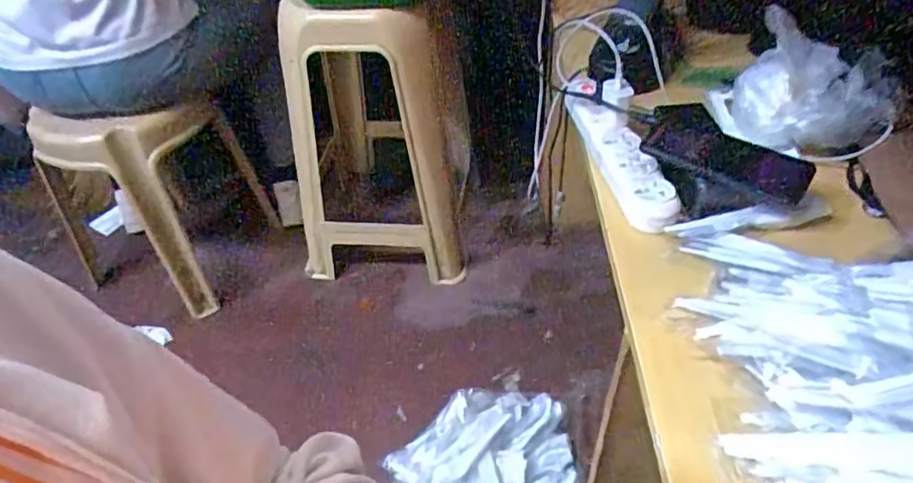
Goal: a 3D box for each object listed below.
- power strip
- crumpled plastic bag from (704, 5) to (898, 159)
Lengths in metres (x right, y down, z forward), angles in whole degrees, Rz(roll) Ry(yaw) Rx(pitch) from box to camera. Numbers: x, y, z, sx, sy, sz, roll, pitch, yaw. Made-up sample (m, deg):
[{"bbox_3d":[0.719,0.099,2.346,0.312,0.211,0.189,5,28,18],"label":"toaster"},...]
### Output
[{"bbox_3d":[0.177,-0.114,0.673,0.053,0.040,0.259,-9,44,-6],"label":"power strip"},{"bbox_3d":[0.387,-0.174,0.671,0.128,0.109,0.162,-6,44,-2],"label":"crumpled plastic bag"}]

